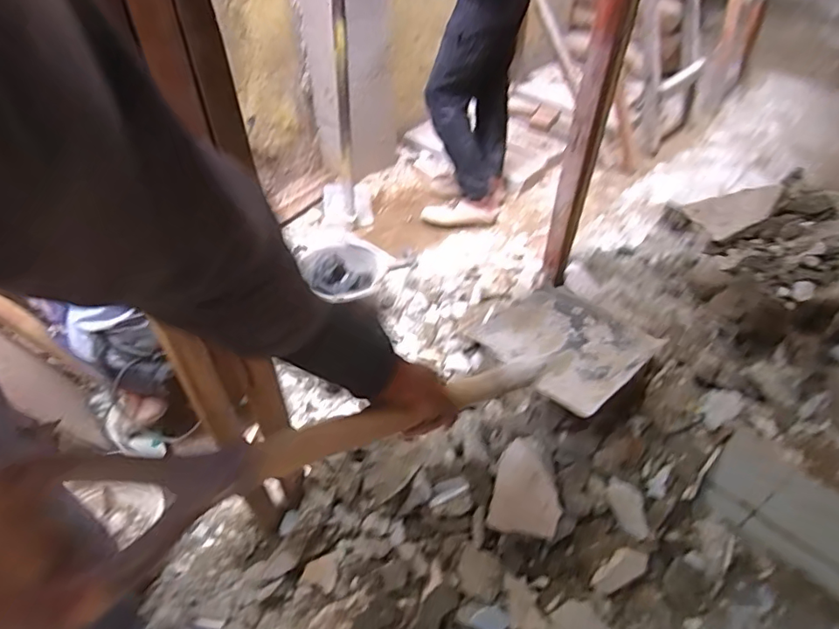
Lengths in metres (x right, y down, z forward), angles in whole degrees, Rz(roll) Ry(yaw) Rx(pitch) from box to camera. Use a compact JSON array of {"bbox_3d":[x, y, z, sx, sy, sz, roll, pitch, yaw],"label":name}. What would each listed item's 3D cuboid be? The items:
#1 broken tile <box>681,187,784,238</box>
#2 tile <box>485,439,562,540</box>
[{"bbox_3d":[0.590,-0.190,0.994,0.025,0.077,0.161,-16,3,-43],"label":"broken tile"},{"bbox_3d":[0.191,0.318,0.930,0.119,0.160,0.015,14,4,25],"label":"tile"}]

